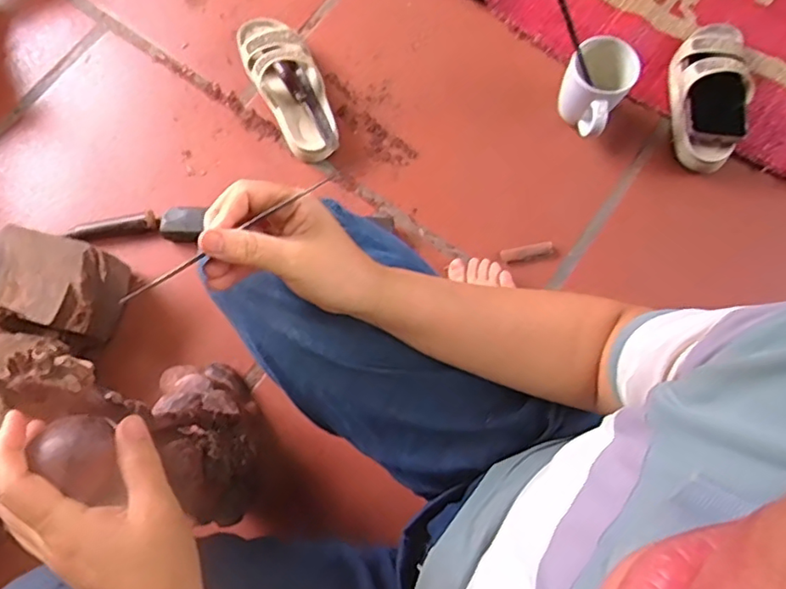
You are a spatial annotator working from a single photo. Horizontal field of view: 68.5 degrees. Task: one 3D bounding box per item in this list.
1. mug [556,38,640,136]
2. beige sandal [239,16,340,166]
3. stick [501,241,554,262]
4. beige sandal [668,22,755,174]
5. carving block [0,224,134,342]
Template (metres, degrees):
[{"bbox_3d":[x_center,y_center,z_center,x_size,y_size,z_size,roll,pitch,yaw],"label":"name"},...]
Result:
[{"bbox_3d":[0.269,-0.276,0.779,0.086,0.109,0.102,28,76,6],"label":"mug"},{"bbox_3d":[-0.147,-0.297,0.816,0.089,0.064,0.235,-24,77,-8],"label":"beige sandal"},{"bbox_3d":[0.182,-0.057,0.782,0.071,0.022,0.017,-10,75,-4],"label":"stick"},{"bbox_3d":[0.454,-0.290,0.817,0.097,0.065,0.233,4,75,-1],"label":"beige sandal"},{"bbox_3d":[-0.399,-0.009,0.706,0.145,0.099,0.103,18,75,3],"label":"carving block"}]

